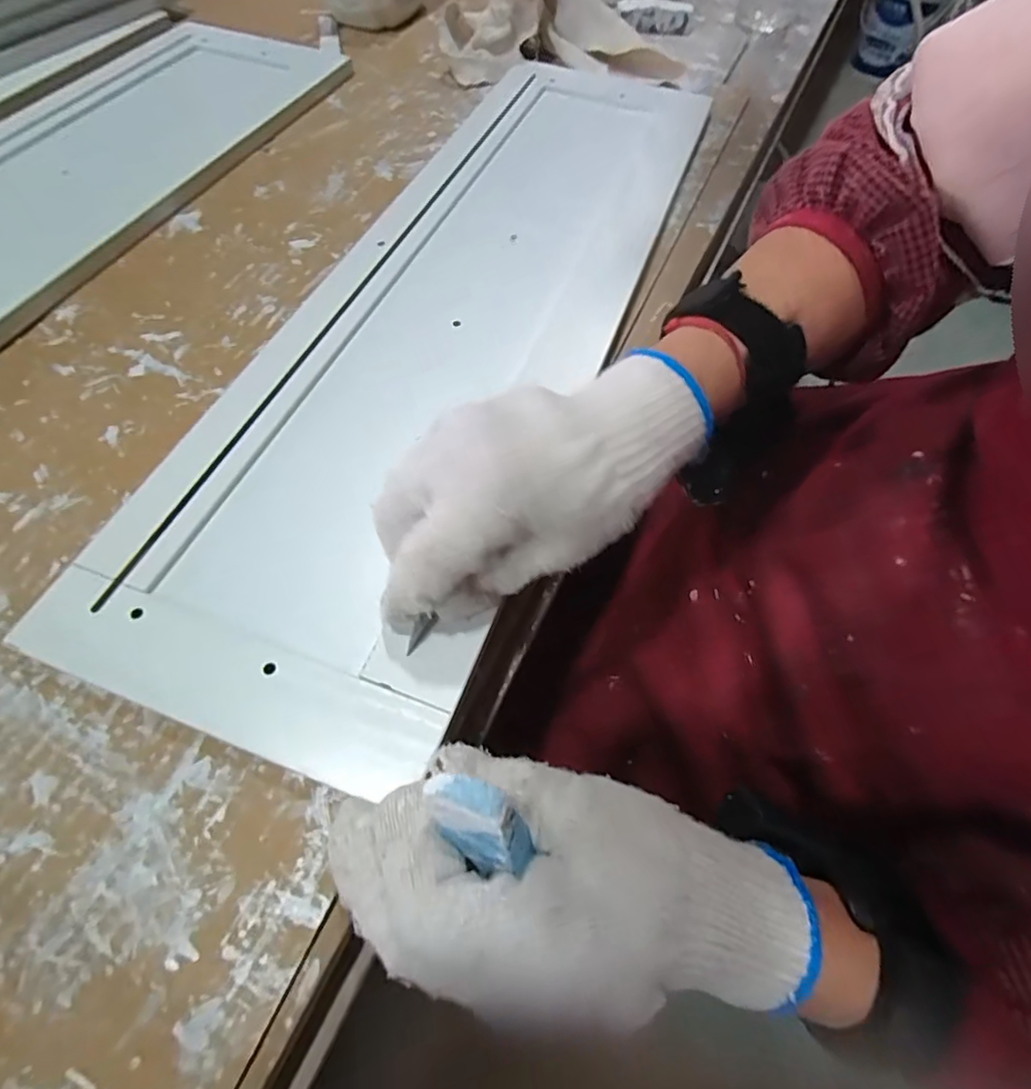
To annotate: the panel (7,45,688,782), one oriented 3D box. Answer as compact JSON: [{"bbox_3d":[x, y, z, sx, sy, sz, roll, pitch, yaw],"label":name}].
[{"bbox_3d":[-0.029,-0.166,0.361,0.194,0.015,0.574,19,60,9],"label":"panel"}]

